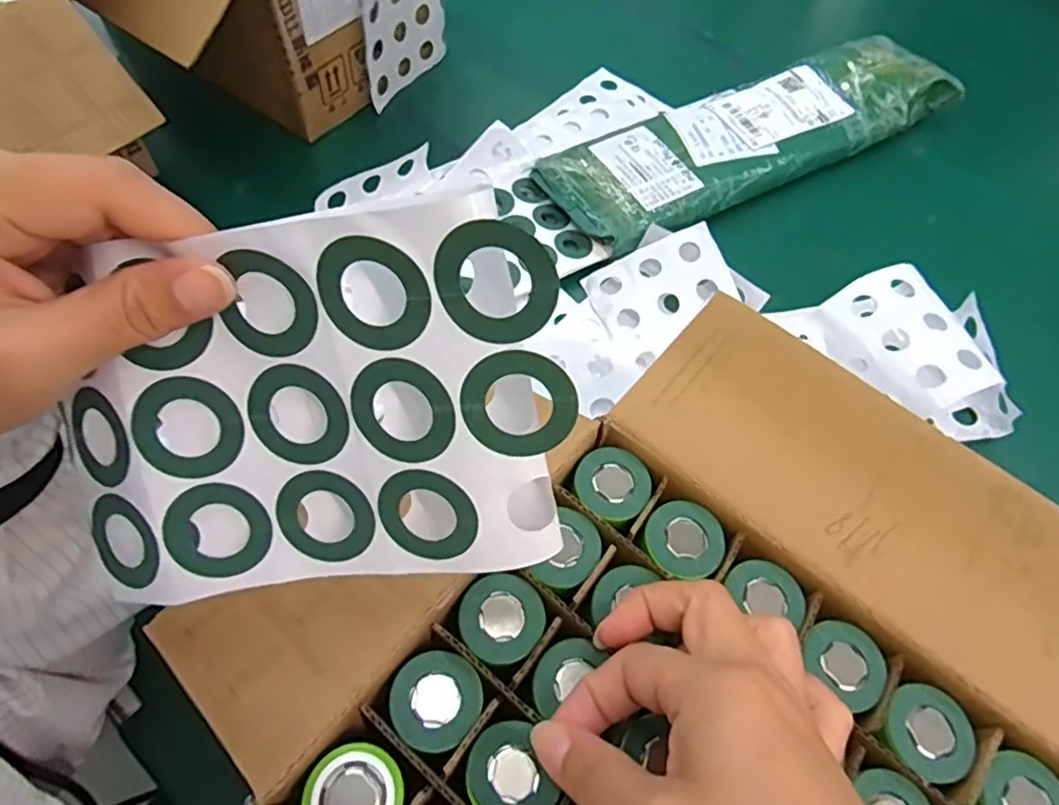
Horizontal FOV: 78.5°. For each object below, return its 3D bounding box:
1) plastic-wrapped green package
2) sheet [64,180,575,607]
[{"bbox_3d":[0.205,-0.251,0.599,0.407,0.040,0.123,-26,66,-17],"label":"plastic-wrapped green package"},{"bbox_3d":[-0.066,0.006,0.188,0.153,0.111,0.016,-6,22,10],"label":"sheet"}]

